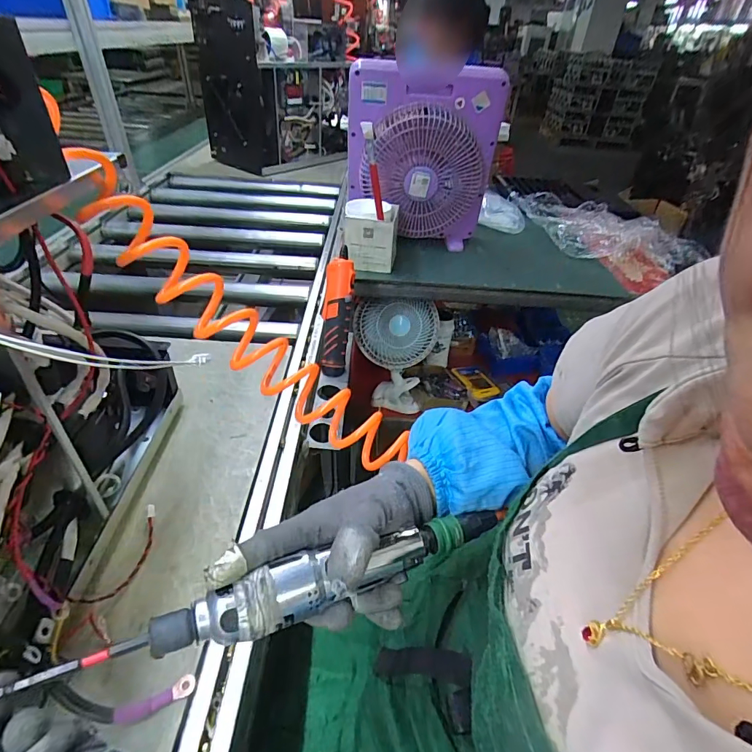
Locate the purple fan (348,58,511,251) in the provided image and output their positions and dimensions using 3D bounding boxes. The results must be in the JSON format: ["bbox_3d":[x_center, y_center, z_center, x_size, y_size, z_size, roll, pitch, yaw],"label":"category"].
[{"bbox_3d":[0.096,-0.483,0.942,0.312,0.318,0.137,-2,40,-7],"label":"purple fan"}]

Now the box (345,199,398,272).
[{"bbox_3d":[-0.011,-0.306,0.923,0.110,0.120,0.102,3,39,-1],"label":"box"}]

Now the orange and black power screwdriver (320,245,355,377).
[{"bbox_3d":[-0.065,-0.111,0.732,0.049,0.223,0.050,5,1,2],"label":"orange and black power screwdriver"}]

